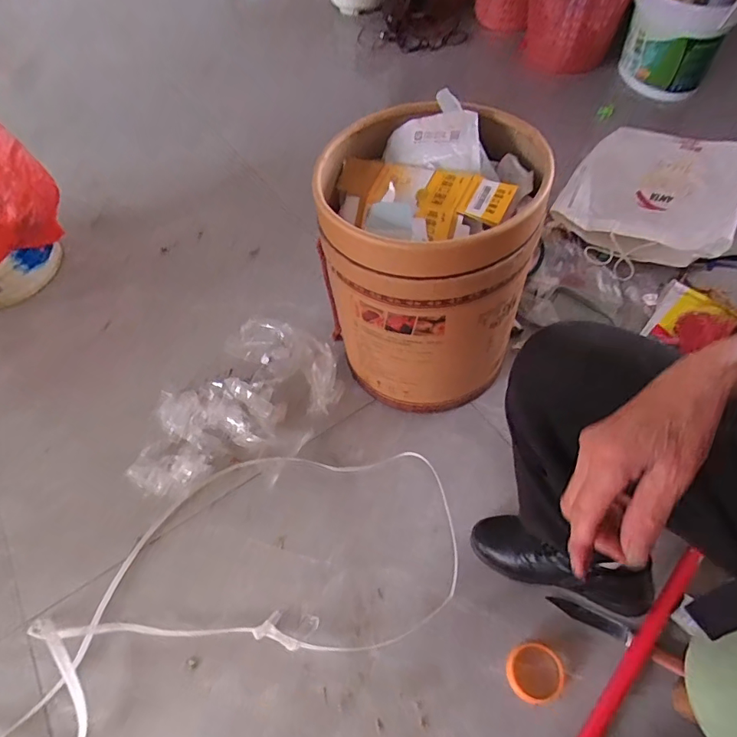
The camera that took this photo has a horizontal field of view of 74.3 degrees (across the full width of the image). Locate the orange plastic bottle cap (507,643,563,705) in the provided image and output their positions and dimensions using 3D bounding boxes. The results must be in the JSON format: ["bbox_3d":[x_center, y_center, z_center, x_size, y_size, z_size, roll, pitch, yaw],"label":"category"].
[{"bbox_3d":[0.227,0.416,0.663,0.073,0.028,0.070,-2,57,4],"label":"orange plastic bottle cap"}]

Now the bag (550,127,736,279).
[{"bbox_3d":[0.645,-0.381,1.081,0.318,0.100,0.432,25,63,19],"label":"bag"}]

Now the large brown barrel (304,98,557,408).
[{"bbox_3d":[0.088,-0.146,0.791,0.294,0.425,0.283,-2,57,4],"label":"large brown barrel"}]

